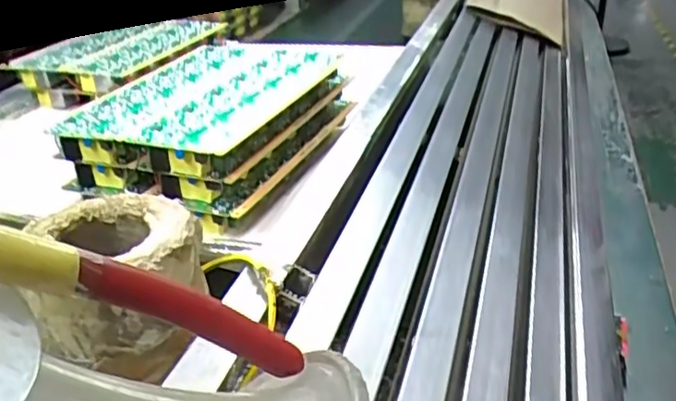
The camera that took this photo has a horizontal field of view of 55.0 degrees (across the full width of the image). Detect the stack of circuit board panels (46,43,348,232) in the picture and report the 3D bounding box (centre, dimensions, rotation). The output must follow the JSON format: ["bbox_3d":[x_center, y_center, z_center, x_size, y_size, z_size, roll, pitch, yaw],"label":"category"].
[{"bbox_3d":[-0.105,-0.070,0.558,0.163,0.058,0.216,9,31,19],"label":"stack of circuit board panels"}]

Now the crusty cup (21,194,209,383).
[{"bbox_3d":[-0.119,0.043,0.362,0.089,0.068,0.100,-11,30,-16],"label":"crusty cup"}]

